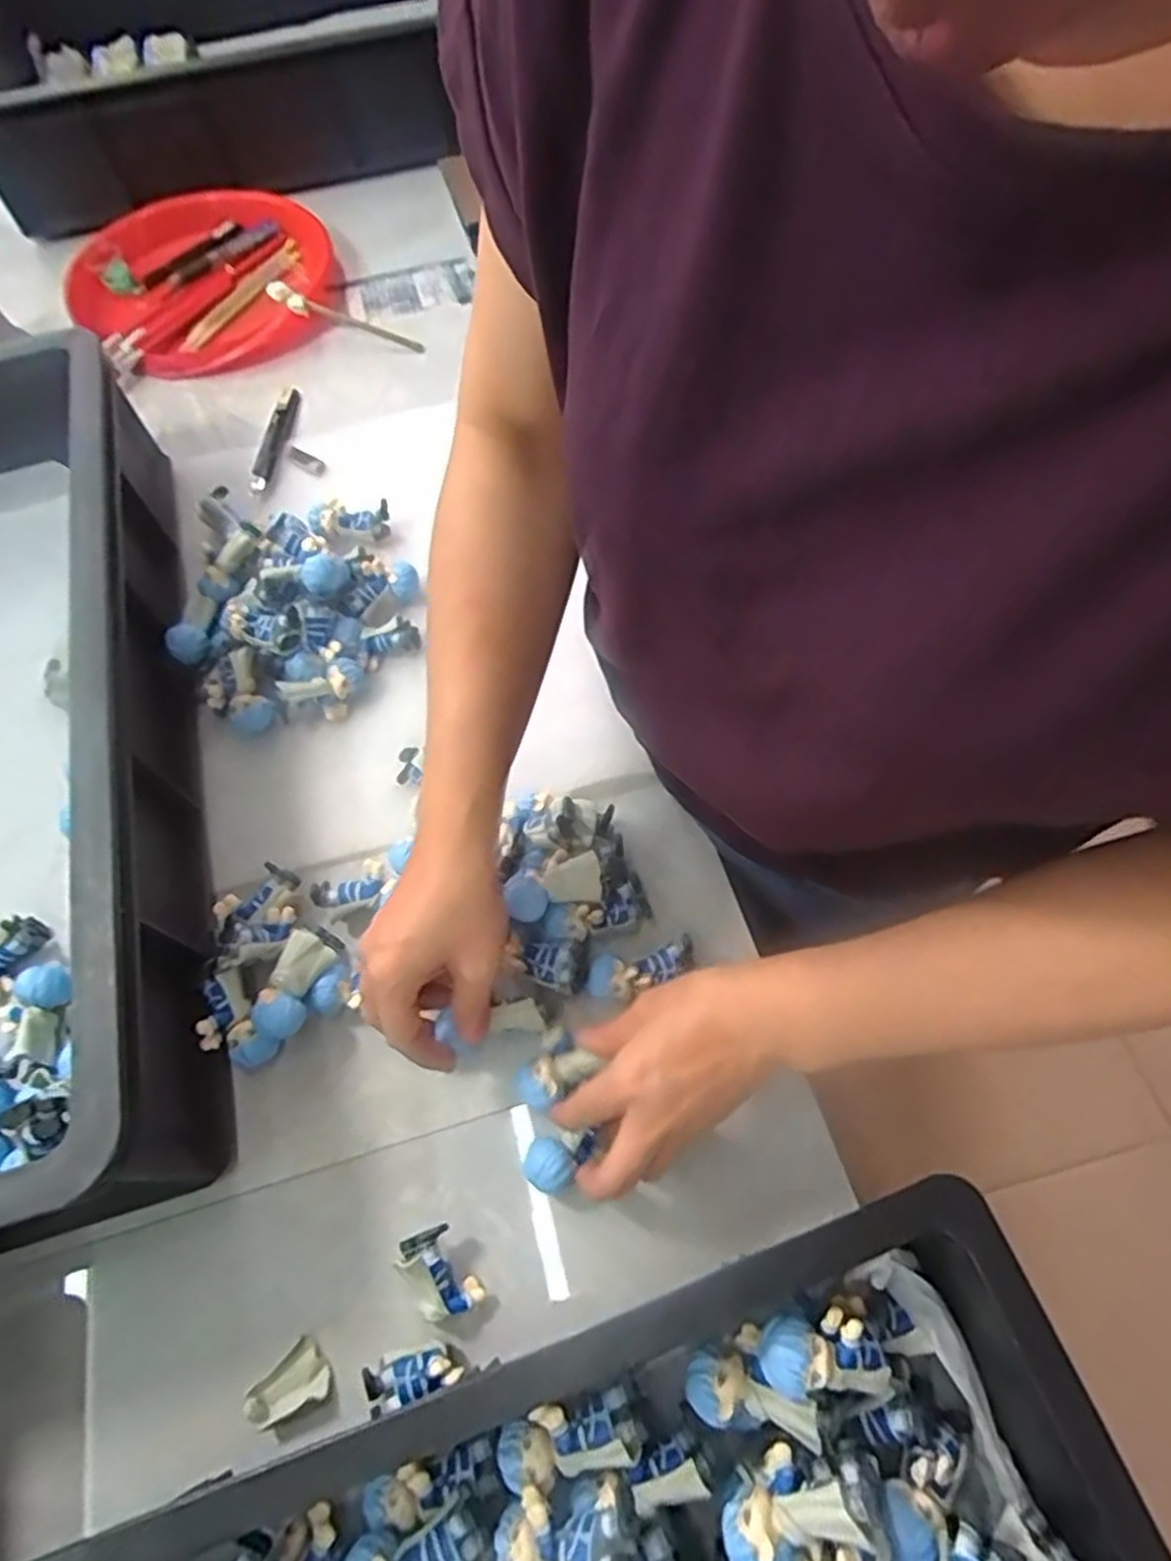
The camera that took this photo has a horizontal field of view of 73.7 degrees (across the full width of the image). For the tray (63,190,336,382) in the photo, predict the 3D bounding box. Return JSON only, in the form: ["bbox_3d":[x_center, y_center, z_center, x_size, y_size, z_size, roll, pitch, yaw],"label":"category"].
[{"bbox_3d":[-0.384,-0.513,0.787,0.250,0.038,0.291,-13,63,-4],"label":"tray"}]

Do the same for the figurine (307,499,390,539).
[{"bbox_3d":[-0.186,-0.204,0.614,0.060,0.019,0.025,-2,63,1],"label":"figurine"}]

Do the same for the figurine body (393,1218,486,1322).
[{"bbox_3d":[-0.074,0.245,0.388,0.029,0.025,0.043,-31,66,-13],"label":"figurine body"}]

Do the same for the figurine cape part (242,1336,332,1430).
[{"bbox_3d":[-0.143,0.292,0.374,0.036,0.010,0.026,-40,68,-16],"label":"figurine cape part"}]

